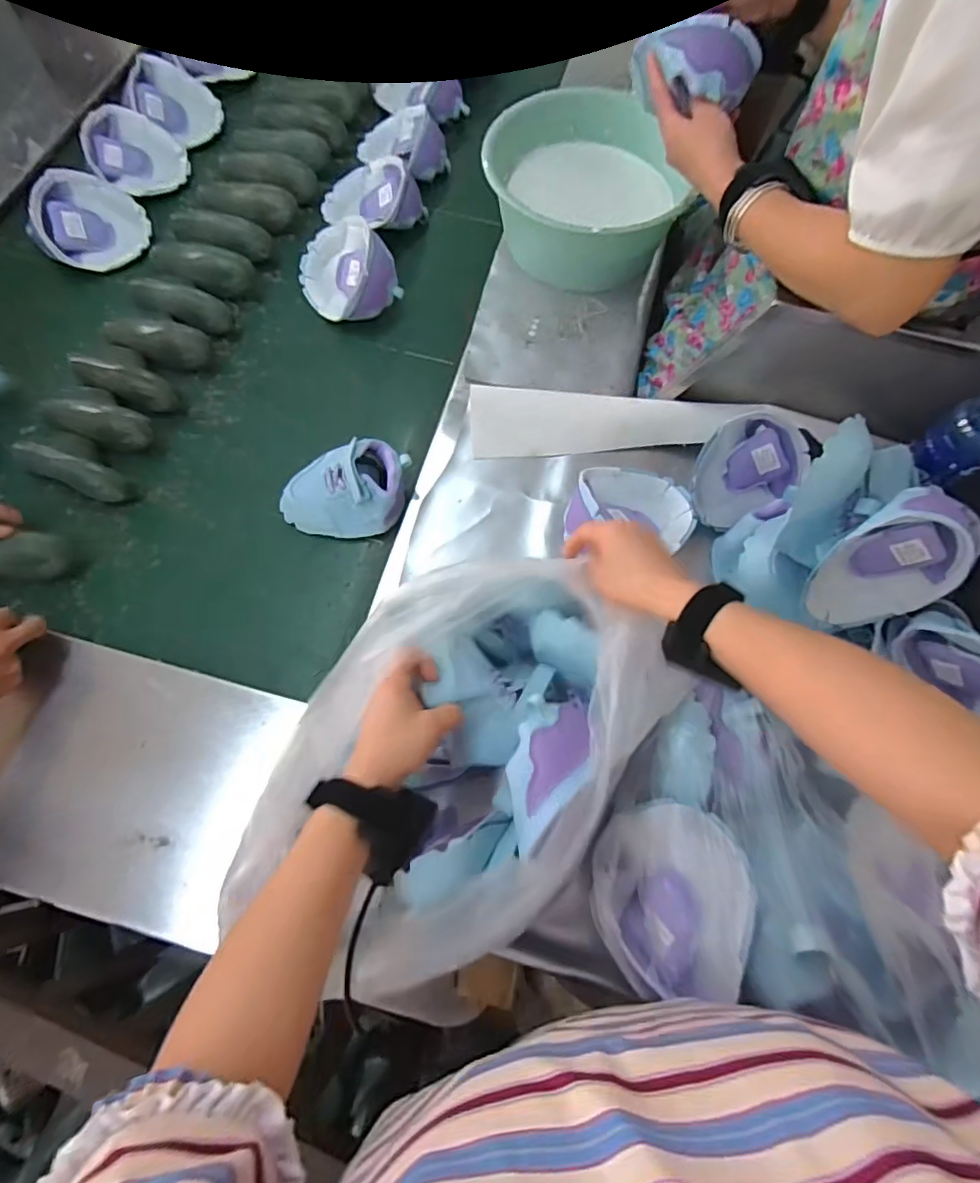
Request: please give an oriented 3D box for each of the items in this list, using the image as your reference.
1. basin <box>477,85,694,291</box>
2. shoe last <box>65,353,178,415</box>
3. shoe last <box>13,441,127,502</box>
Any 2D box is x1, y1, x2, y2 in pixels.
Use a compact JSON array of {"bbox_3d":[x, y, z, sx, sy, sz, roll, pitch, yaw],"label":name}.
[{"bbox_3d":[0.143,-0.619,0.838,0.286,0.120,0.275,0,69,-1],"label":"basin"},{"bbox_3d":[-0.508,-0.292,0.757,0.164,0.053,0.056,25,71,8],"label":"shoe last"},{"bbox_3d":[-0.542,-0.155,0.701,0.155,0.054,0.048,21,70,6],"label":"shoe last"}]

